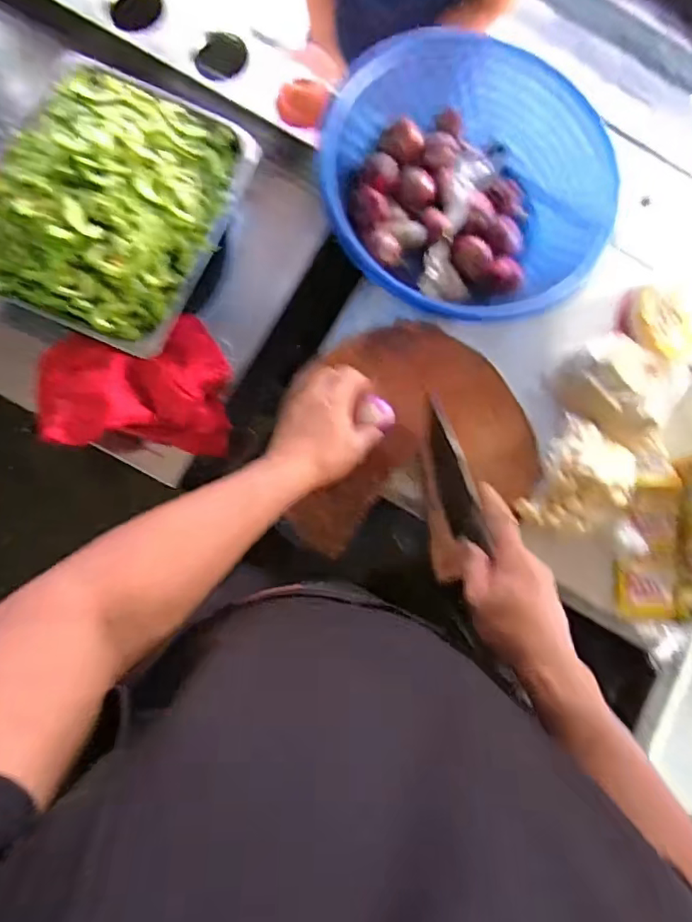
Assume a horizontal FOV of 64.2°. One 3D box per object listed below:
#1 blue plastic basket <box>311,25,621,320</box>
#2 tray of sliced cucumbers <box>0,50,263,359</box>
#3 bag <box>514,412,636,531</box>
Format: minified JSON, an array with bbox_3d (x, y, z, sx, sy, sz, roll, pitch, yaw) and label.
[{"bbox_3d":[0.146,-0.331,0.683,0.339,0.113,0.317,1,83,-6],"label":"blue plastic basket"},{"bbox_3d":[-0.264,-0.308,0.627,0.233,0.090,0.311,25,81,-2],"label":"tray of sliced cucumbers"},{"bbox_3d":[0.283,0.027,0.672,0.102,0.060,0.133,40,81,0],"label":"bag"}]

